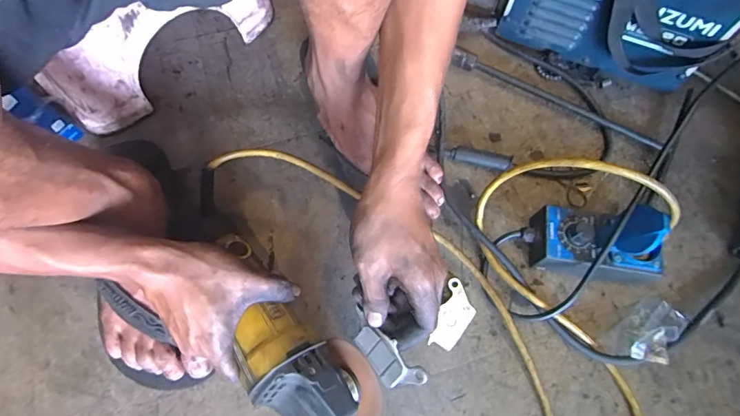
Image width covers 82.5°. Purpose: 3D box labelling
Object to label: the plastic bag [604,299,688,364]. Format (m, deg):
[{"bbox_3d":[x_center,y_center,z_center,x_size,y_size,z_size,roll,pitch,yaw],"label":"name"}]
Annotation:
[{"bbox_3d":[0.275,0.124,0.417,0.071,0.031,0.042,-36,74,-14],"label":"plastic bag"}]

